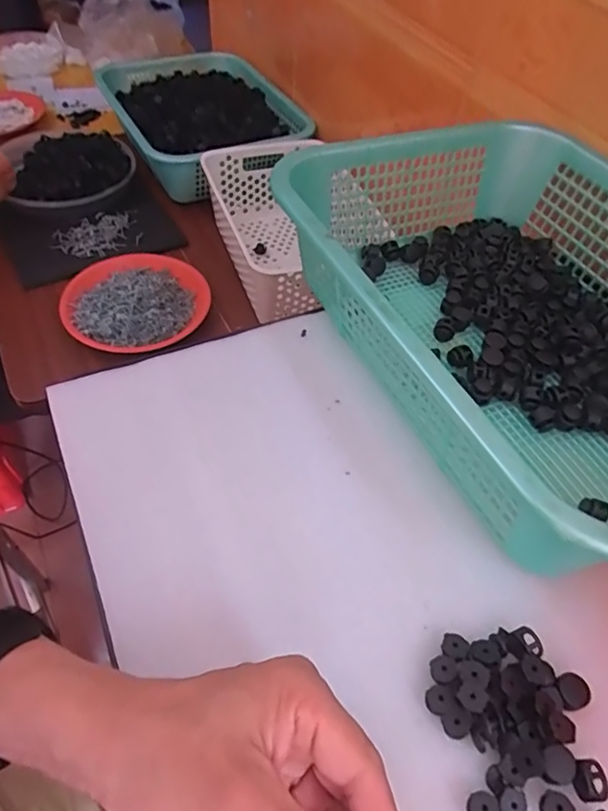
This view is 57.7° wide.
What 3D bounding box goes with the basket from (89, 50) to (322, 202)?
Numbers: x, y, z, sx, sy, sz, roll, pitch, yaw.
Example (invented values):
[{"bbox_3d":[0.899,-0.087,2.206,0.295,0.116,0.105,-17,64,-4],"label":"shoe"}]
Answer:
[{"bbox_3d":[-0.183,-0.552,1.043,0.317,0.093,0.429,-21,56,-19],"label":"basket"}]

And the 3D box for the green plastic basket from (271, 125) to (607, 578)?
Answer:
[{"bbox_3d":[0.176,-0.077,0.411,0.295,0.099,0.384,-21,57,-18],"label":"green plastic basket"}]

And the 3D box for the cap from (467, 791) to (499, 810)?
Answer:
[{"bbox_3d":[0.083,0.188,0.257,0.013,0.007,0.013,1,53,-2],"label":"cap"}]

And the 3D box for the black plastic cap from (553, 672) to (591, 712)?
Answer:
[{"bbox_3d":[0.141,0.150,0.291,0.017,0.004,0.016,1,53,-2],"label":"black plastic cap"}]

